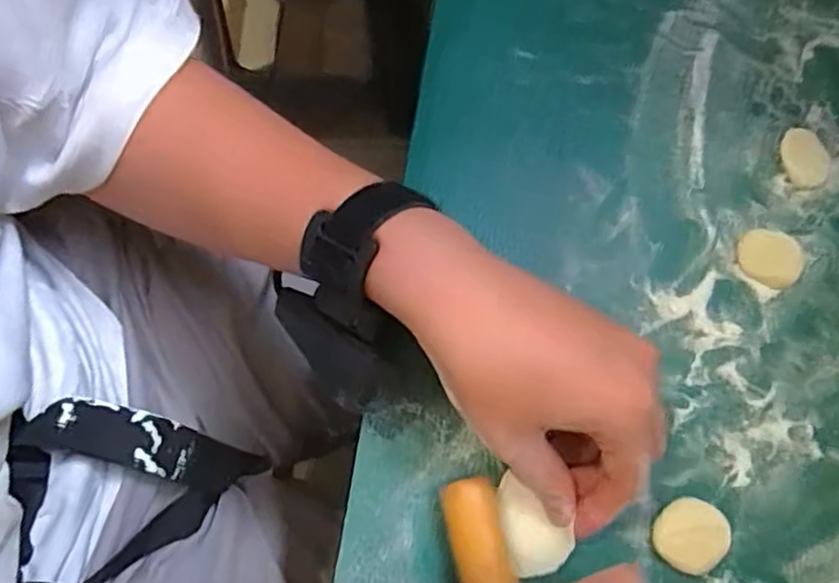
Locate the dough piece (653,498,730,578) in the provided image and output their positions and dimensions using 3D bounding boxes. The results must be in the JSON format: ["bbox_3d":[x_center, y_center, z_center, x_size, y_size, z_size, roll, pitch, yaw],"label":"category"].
[{"bbox_3d":[0.132,0.119,0.339,0.032,0.015,0.033,18,73,4],"label":"dough piece"}]

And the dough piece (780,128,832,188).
[{"bbox_3d":[0.227,-0.079,0.409,0.029,0.004,0.038,5,72,0],"label":"dough piece"}]

